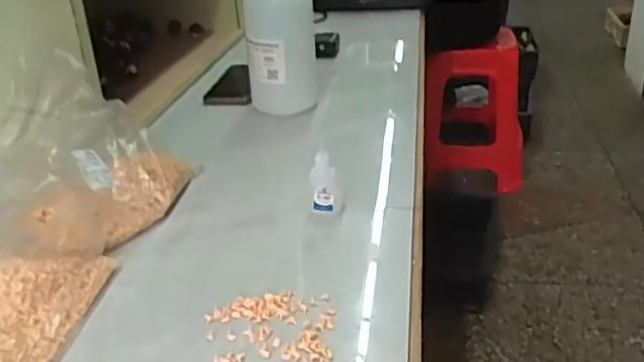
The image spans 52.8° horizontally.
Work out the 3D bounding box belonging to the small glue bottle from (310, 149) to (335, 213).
[{"bbox_3d":[0.001,-0.001,0.655,0.023,0.064,0.016,-1,29,1],"label":"small glue bottle"}]

